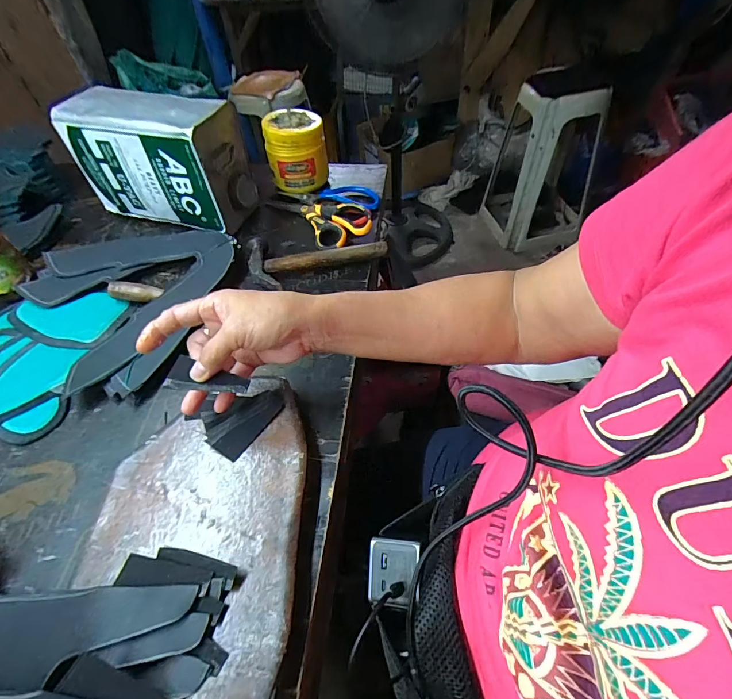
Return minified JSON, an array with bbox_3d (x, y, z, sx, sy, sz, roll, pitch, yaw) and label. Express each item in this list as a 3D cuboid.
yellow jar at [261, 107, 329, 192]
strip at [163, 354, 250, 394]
[{"bbox_3d":[-0.114,-0.325,0.647,0.096,0.105,0.085,-11,52,-4],"label":"yellow jar"},{"bbox_3d":[-0.135,0.027,0.332,0.066,0.006,0.028,18,65,3],"label":"strip"}]

